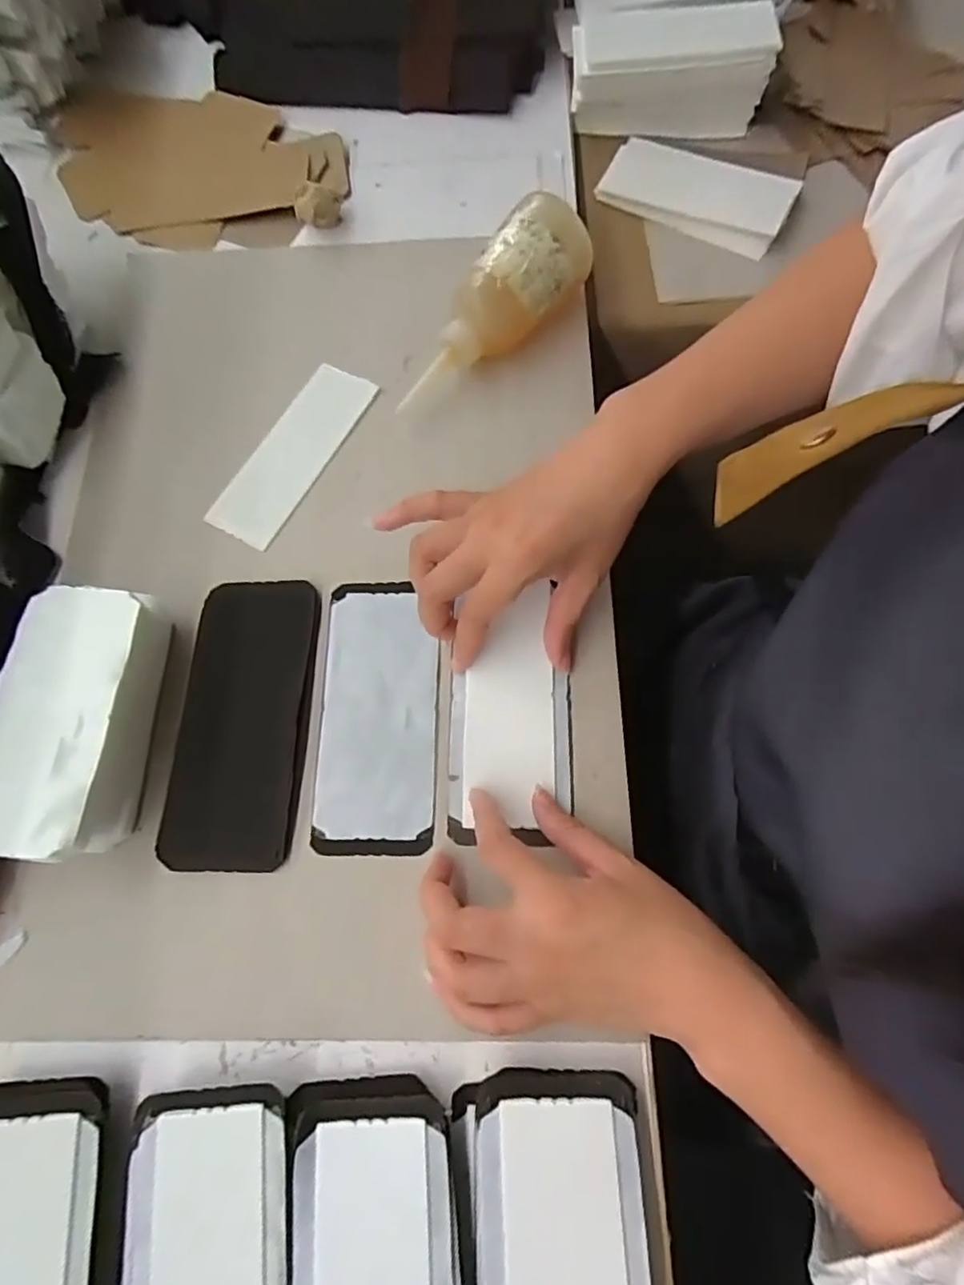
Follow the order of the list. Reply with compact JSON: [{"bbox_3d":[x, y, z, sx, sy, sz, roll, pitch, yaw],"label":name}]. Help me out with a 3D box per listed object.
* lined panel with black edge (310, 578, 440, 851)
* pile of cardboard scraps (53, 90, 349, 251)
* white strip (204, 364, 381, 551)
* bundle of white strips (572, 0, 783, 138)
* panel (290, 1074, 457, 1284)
[{"bbox_3d":[-0.062,0.040,0.365,0.069,0.004,0.161,-1,71,3],"label":"lined panel with black edge"},{"bbox_3d":[-0.240,-0.402,0.509,0.256,0.024,0.156,6,71,5],"label":"pile of cardboard scraps"},{"bbox_3d":[-0.132,-0.134,0.433,0.052,0.007,0.144,28,77,12],"label":"white strip"},{"bbox_3d":[0.161,-0.530,0.530,0.161,0.060,0.157,4,71,4],"label":"bundle of white strips"},{"bbox_3d":[-0.046,0.297,0.278,0.074,0.029,0.170,-7,71,1],"label":"panel"}]

